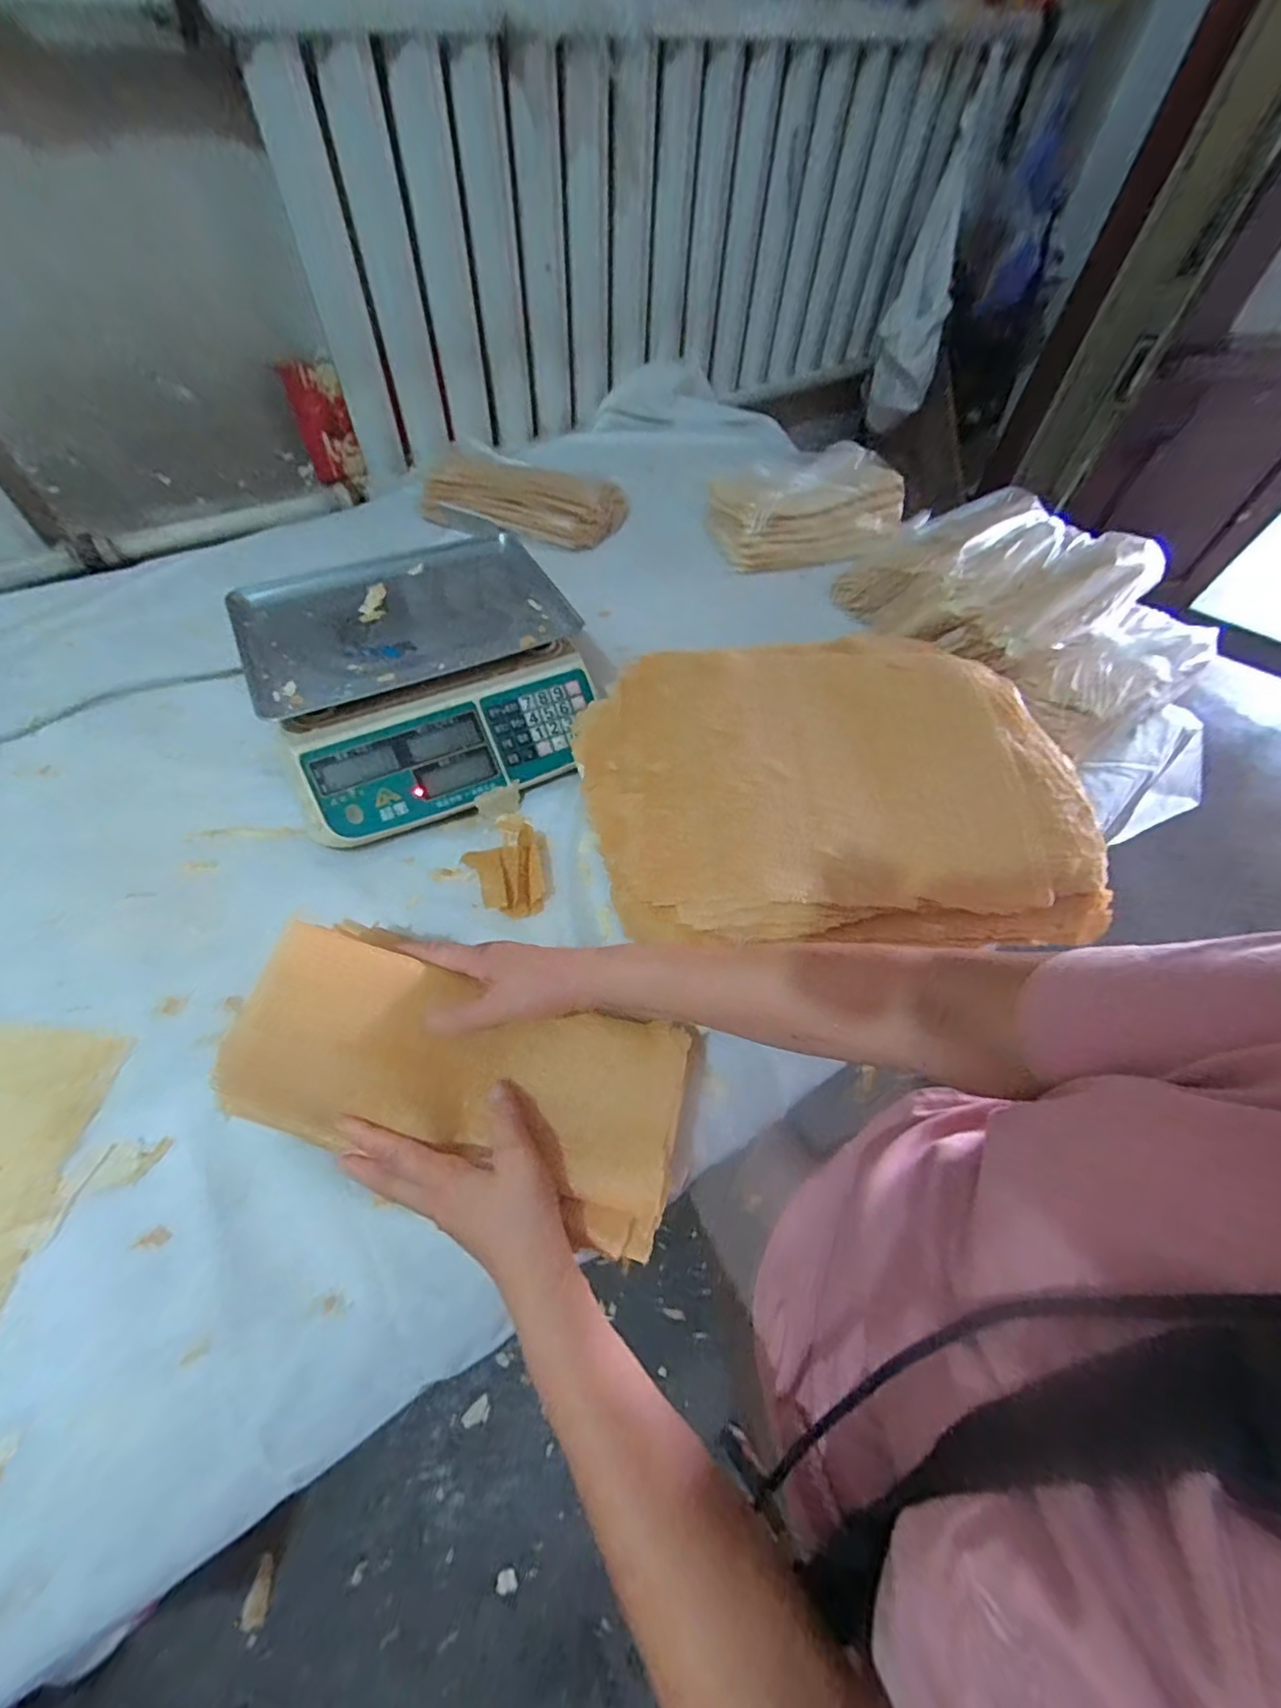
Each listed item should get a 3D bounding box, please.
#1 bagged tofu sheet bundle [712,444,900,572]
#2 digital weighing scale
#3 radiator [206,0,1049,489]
[{"bbox_3d":[0.264,-0.540,0.918,0.317,0.056,0.168,-9,100,-8],"label":"bagged tofu sheet bundle"},{"bbox_3d":[-0.240,-0.199,0.662,0.321,0.118,0.326,-23,61,-19],"label":"digital weighing scale"},{"bbox_3d":[0.121,-1.130,1.066,1.426,0.490,0.153,-28,63,-22],"label":"radiator"}]

